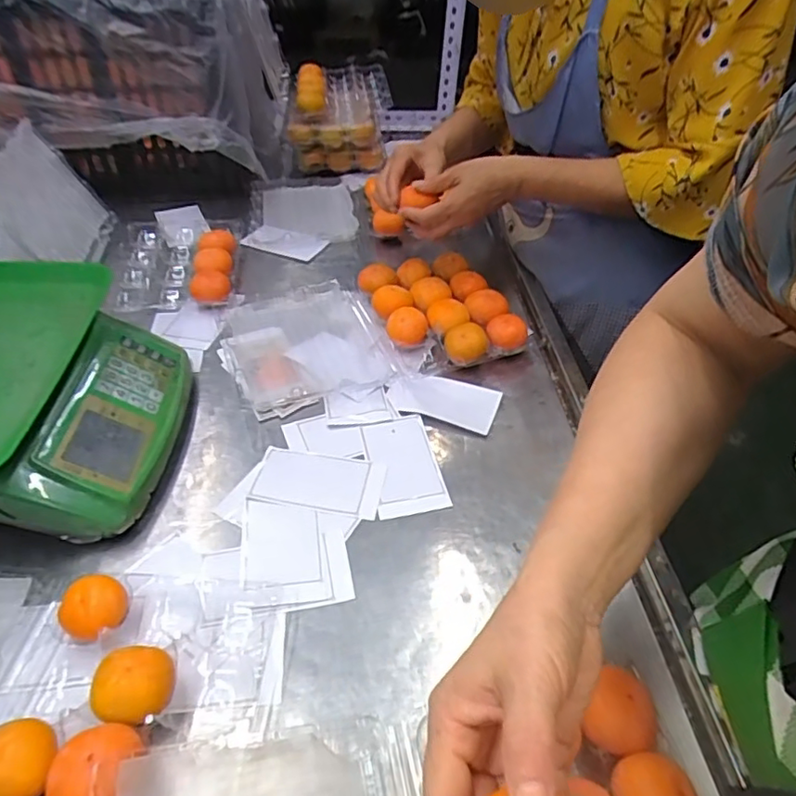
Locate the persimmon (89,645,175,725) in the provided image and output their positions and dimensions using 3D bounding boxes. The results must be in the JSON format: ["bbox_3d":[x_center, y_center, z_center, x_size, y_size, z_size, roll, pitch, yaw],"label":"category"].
[{"bbox_3d":[-0.177,0.199,0.400,0.049,0.043,0.048,1,44,-1],"label":"persimmon"}]

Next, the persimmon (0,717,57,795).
[{"bbox_3d":[-0.233,0.223,0.354,0.048,0.033,0.046,1,44,-1],"label":"persimmon"}]

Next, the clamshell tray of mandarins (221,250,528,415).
[{"bbox_3d":[-0.035,-0.090,0.712,0.338,0.044,0.207,-12,45,-14],"label":"clamshell tray of mandarins"}]

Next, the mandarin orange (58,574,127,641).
[{"bbox_3d":[-0.226,0.160,0.439,0.042,0.040,0.044,1,44,-1],"label":"mandarin orange"}]

